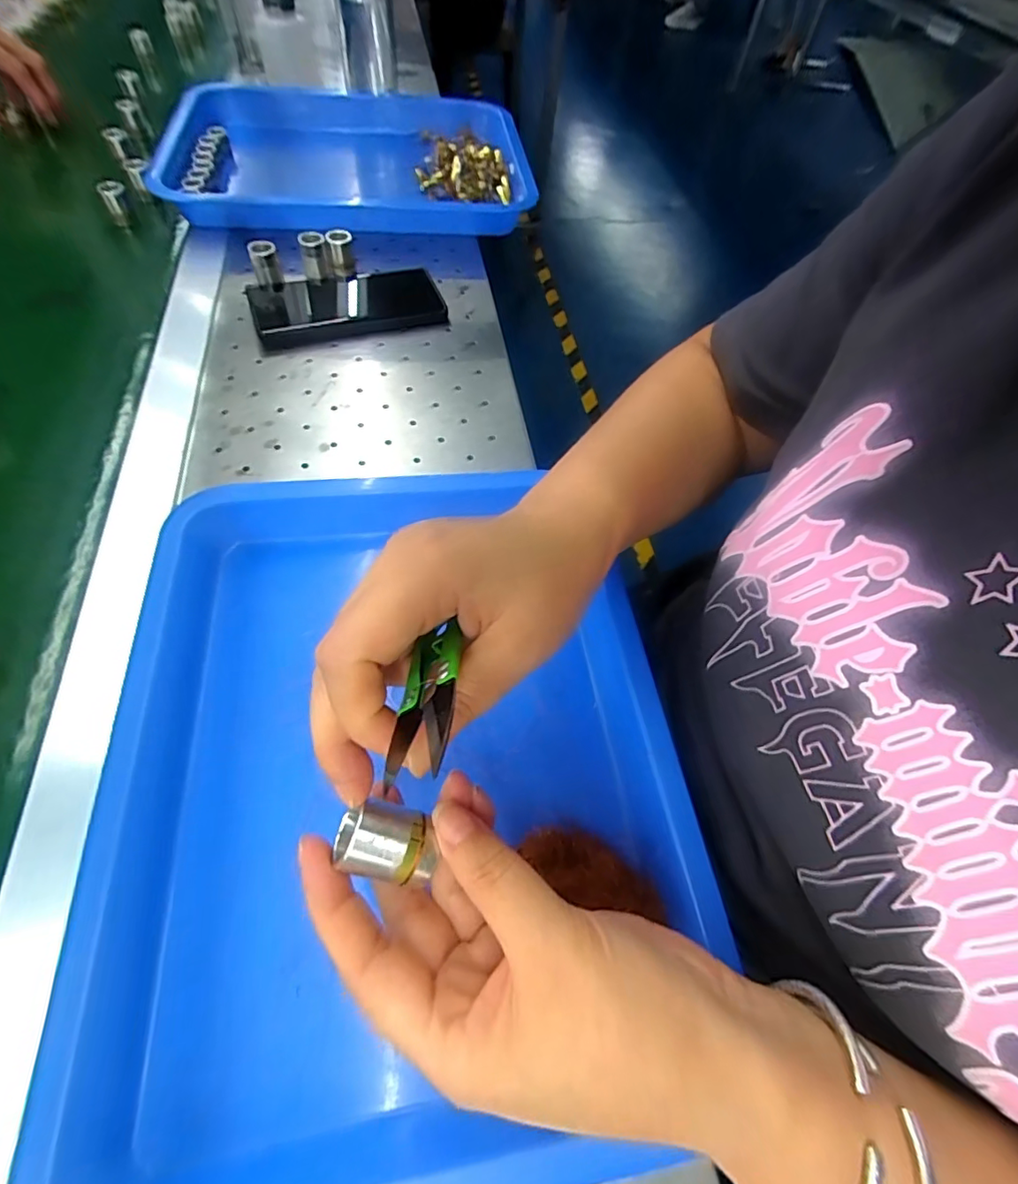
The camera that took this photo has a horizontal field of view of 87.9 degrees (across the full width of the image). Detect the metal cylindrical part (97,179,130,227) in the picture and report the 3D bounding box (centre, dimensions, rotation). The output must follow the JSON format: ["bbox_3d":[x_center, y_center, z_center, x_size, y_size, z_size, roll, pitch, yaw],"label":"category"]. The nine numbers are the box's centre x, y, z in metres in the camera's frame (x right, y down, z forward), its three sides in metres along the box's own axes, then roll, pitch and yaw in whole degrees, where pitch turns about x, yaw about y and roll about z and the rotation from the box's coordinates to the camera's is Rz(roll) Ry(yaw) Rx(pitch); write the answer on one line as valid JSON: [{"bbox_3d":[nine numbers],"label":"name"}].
[{"bbox_3d":[-0.389,-0.387,0.525,0.021,0.035,0.021,2,58,-3],"label":"metal cylindrical part"}]

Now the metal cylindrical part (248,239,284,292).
[{"bbox_3d":[-0.218,-0.291,0.475,0.023,0.034,0.027,-13,61,-12],"label":"metal cylindrical part"}]

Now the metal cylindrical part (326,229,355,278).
[{"bbox_3d":[-0.156,-0.317,0.493,0.021,0.034,0.019,-11,60,-11],"label":"metal cylindrical part"}]

